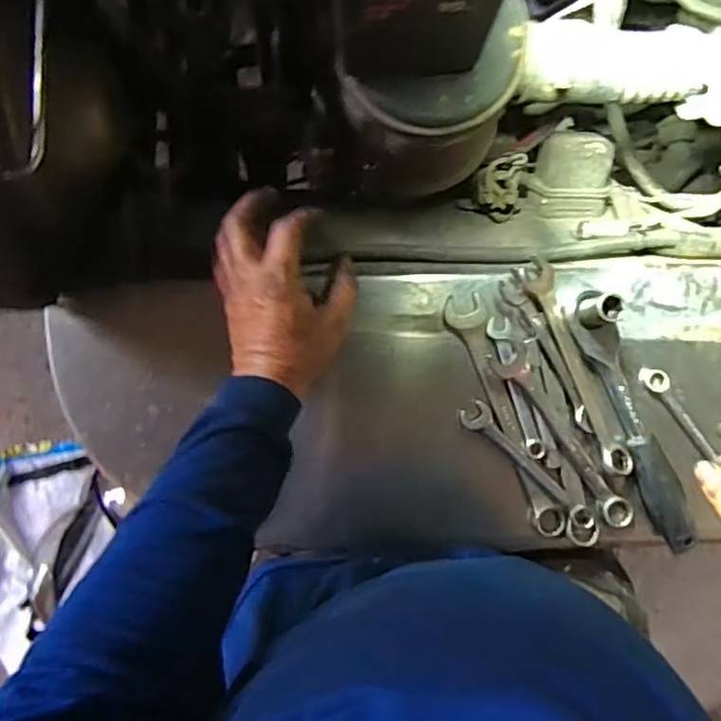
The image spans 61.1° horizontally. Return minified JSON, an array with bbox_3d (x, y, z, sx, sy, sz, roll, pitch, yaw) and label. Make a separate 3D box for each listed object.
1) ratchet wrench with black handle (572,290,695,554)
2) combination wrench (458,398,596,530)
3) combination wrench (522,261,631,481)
[{"bbox_3d":[0.239,0.054,0.543,0.052,0.034,0.237,-16,93,0],"label":"ratchet wrench with black handle"},{"bbox_3d":[0.148,0.094,0.540,0.025,0.017,0.149,-45,93,1],"label":"combination wrench"},{"bbox_3d":[0.193,0.007,0.540,0.031,0.015,0.199,-24,94,0],"label":"combination wrench"}]

